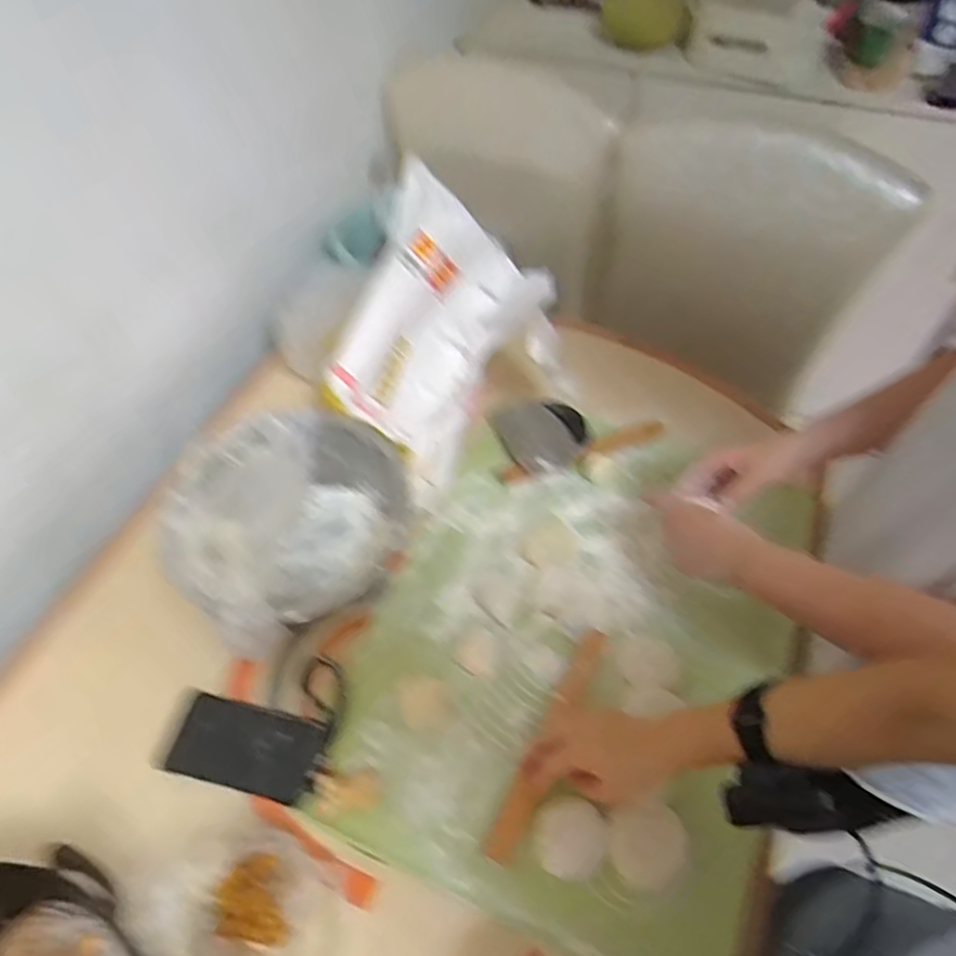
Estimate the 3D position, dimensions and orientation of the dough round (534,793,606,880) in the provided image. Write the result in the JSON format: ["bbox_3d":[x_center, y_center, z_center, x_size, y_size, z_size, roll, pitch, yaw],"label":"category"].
[{"bbox_3d":[0.090,0.346,0.636,0.064,0.015,0.067,0,54,0],"label":"dough round"}]

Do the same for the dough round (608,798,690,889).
[{"bbox_3d":[0.166,0.354,0.635,0.074,0.012,0.065,-15,55,-10],"label":"dough round"}]

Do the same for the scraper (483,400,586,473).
[{"bbox_3d":[0.095,-0.066,0.925,0.126,0.026,0.120,-30,59,-20],"label":"scraper"}]

